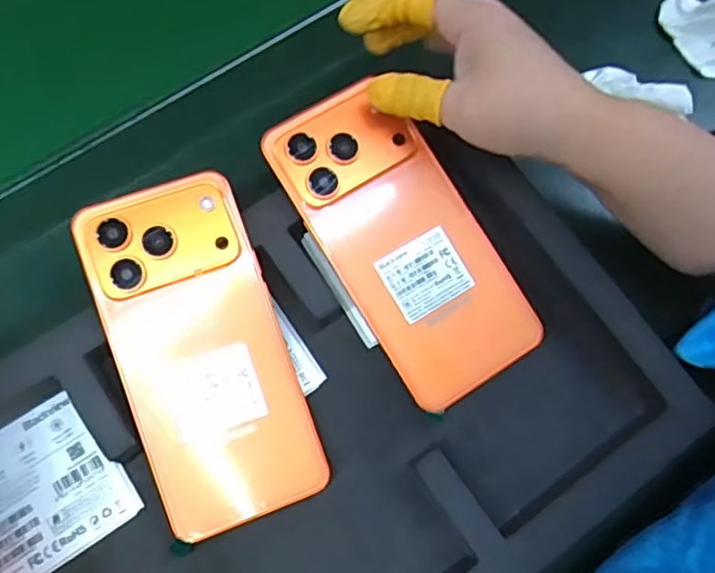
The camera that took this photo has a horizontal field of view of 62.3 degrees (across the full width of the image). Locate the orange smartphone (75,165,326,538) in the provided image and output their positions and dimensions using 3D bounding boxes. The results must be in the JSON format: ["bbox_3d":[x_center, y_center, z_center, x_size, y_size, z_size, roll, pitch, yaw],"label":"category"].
[{"bbox_3d":[-0.074,0.030,0.280,0.076,0.008,0.160,-19,87,-5],"label":"orange smartphone"}]

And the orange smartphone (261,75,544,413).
[{"bbox_3d":[0.023,-0.023,0.298,0.075,0.006,0.160,-34,89,-9],"label":"orange smartphone"}]

